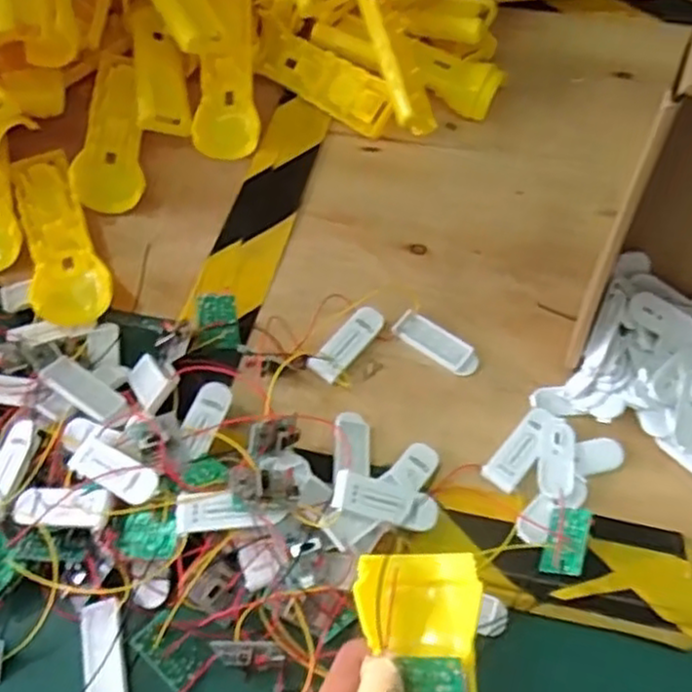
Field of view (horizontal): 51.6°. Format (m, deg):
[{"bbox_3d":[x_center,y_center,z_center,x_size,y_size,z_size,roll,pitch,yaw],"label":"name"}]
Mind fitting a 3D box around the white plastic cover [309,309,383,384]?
[{"bbox_3d":[0.002,-0.002,0.458,0.020,0.006,0.057,35,65,21],"label":"white plastic cover"}]

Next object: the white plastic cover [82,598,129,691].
[{"bbox_3d":[-0.128,0.163,0.375,0.022,0.013,0.057,-12,59,-6],"label":"white plastic cover"}]

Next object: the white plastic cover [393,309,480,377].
[{"bbox_3d":[0.058,-0.001,0.460,0.058,0.010,0.022,34,65,20],"label":"white plastic cover"}]

